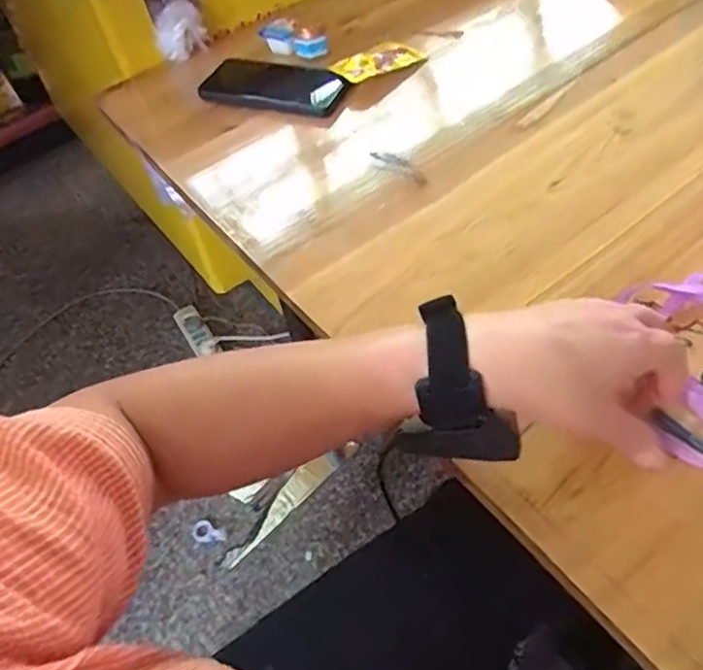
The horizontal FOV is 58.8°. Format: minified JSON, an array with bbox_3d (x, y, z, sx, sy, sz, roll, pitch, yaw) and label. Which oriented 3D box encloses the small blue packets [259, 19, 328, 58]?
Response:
[{"bbox_3d":[-0.068,-0.345,0.731,0.077,0.033,0.024,20,58,22],"label":"small blue packets"}]

